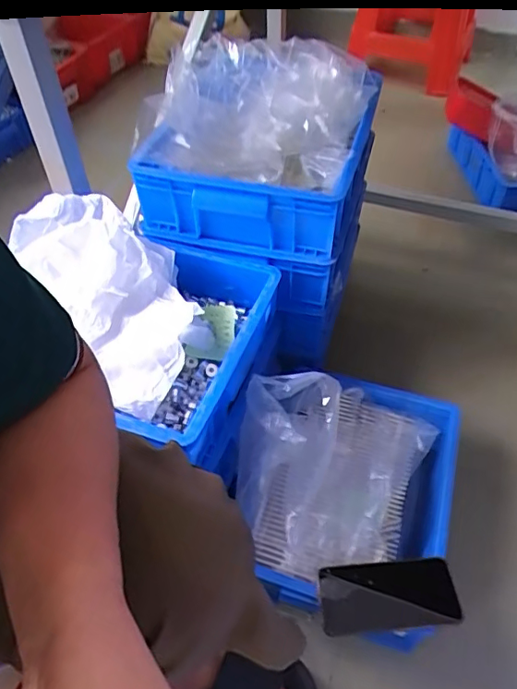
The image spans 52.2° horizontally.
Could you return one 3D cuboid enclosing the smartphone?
[{"bbox_3d":[0.156,0.302,0.631,0.160,0.015,0.076,-3,57,-1],"label":"smartphone"}]

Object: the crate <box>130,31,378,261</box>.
[{"bbox_3d":[0.006,-0.303,0.789,0.287,0.190,0.310,11,51,10],"label":"crate"}]

